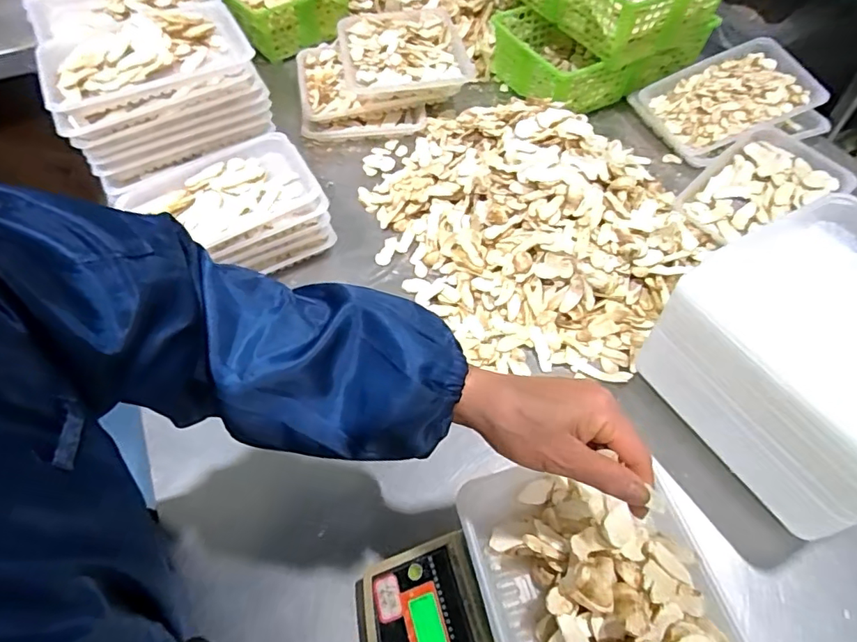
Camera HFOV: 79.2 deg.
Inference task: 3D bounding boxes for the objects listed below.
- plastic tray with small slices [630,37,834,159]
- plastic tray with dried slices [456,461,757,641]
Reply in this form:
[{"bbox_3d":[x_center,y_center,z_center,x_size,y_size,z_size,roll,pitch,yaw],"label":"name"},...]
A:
[{"bbox_3d":[0.481,-0.365,0.833,0.239,0.037,0.166,-22,66,8],"label":"plastic tray with small slices"},{"bbox_3d":[0.130,0.205,0.345,0.165,0.060,0.230,-12,56,-8],"label":"plastic tray with dried slices"}]

